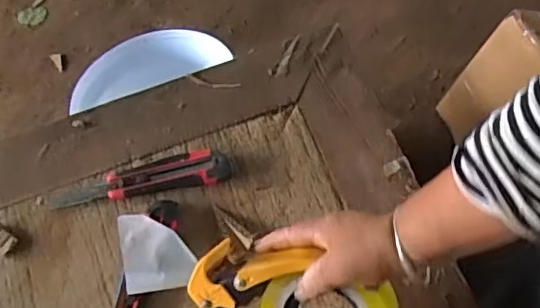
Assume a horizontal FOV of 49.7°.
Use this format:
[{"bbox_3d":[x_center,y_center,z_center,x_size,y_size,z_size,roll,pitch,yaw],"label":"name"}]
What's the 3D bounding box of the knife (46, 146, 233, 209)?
[{"bbox_3d":[-0.146,0.032,0.648,0.202,0.026,0.040,-13,68,-6],"label":"knife"}]

